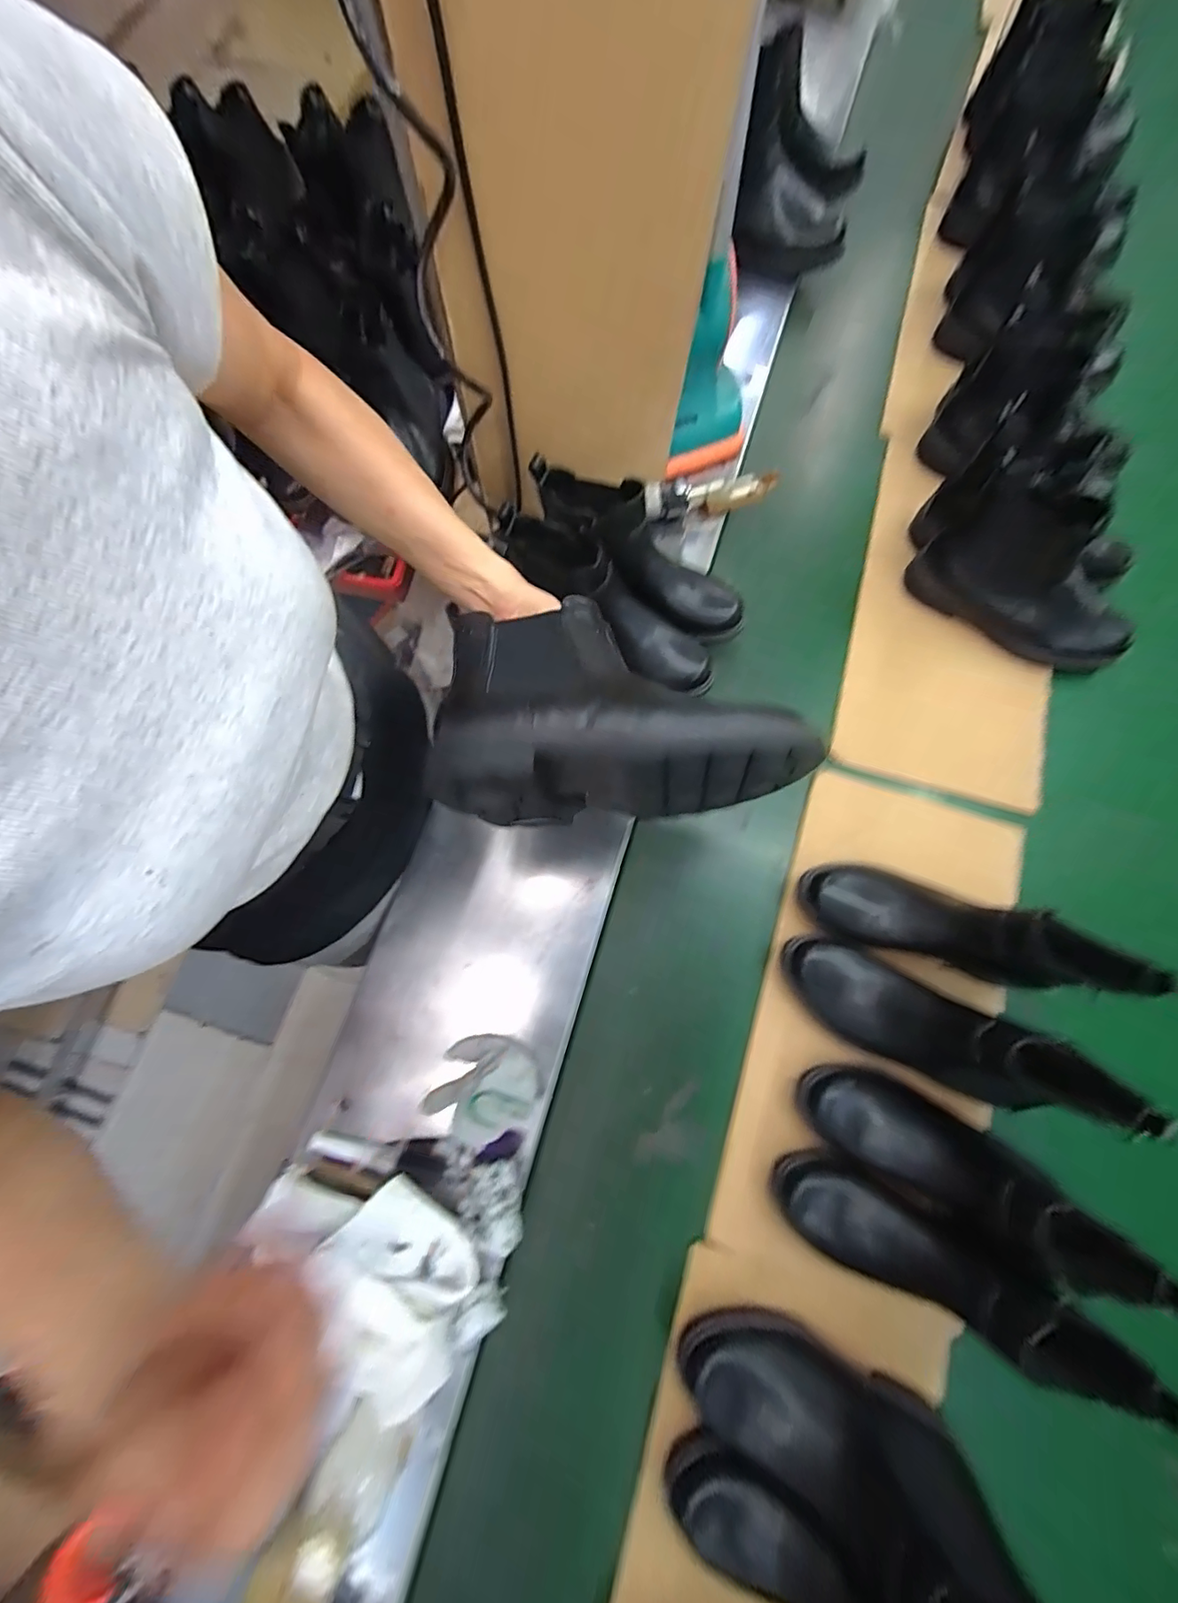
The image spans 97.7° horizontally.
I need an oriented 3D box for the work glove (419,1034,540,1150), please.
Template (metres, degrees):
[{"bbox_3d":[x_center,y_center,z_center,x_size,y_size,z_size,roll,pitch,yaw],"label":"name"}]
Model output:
[{"bbox_3d":[-0.104,0.281,0.500,0.106,0.067,0.091,19,76,5],"label":"work glove"}]

